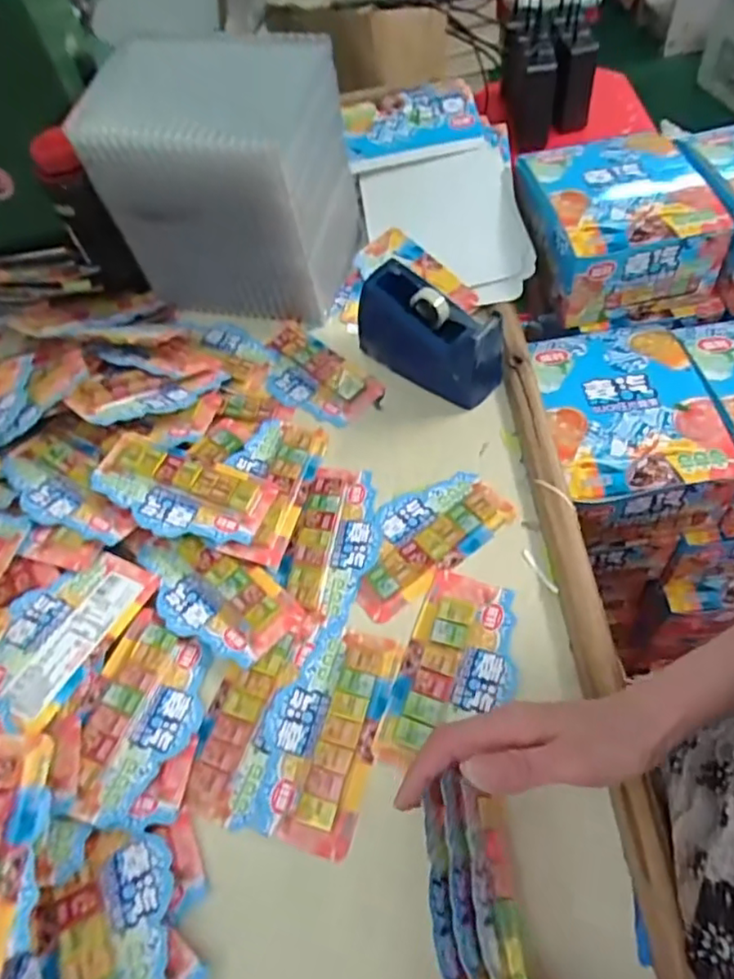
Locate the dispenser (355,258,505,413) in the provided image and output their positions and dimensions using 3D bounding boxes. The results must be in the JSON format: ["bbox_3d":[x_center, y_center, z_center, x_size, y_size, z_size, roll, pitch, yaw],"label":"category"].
[{"bbox_3d":[0.052,-0.144,0.575,0.145,0.088,0.055,30,65,24],"label":"dispenser"}]

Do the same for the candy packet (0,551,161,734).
[{"bbox_3d":[-0.225,0.101,0.460,0.076,0.006,0.140,21,45,7],"label":"candy packet"}]

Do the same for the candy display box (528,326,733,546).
[{"bbox_3d":[0.245,-0.060,0.614,0.150,0.089,0.200,-7,56,3],"label":"candy display box"}]

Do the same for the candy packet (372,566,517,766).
[{"bbox_3d":[0.064,0.129,0.448,0.076,0.016,0.143,15,60,17],"label":"candy packet"}]

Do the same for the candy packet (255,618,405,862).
[{"bbox_3d":[-0.031,0.164,0.437,0.078,0.012,0.145,11,58,14],"label":"candy packet"}]

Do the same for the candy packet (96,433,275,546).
[{"bbox_3d":[-0.153,0.002,0.520,0.143,0.018,0.079,17,65,5],"label":"candy packet"}]

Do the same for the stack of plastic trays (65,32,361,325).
[{"bbox_3d":[-0.131,-0.302,0.621,0.193,0.204,0.166,9,58,13],"label":"stack of plastic trays"}]

